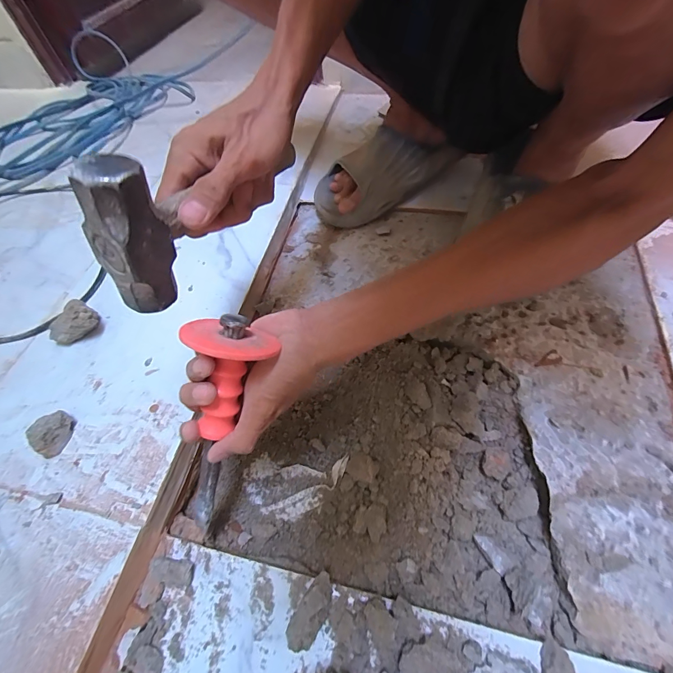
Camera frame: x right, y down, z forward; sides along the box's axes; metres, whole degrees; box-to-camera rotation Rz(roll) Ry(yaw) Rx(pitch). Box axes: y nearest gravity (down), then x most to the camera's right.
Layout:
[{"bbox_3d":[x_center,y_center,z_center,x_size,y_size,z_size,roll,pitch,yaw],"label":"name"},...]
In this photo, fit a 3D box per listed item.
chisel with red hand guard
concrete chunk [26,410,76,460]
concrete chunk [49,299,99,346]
[{"bbox_3d":[-0.106,0.076,0.299,0.071,0.200,0.062,22,17,16],"label":"chisel with red hand guard"},{"bbox_3d":[-0.293,0.098,0.358,0.032,0.023,0.042,13,59,13],"label":"concrete chunk"},{"bbox_3d":[-0.318,-0.016,0.423,0.058,0.038,0.031,-28,58,-12],"label":"concrete chunk"}]

